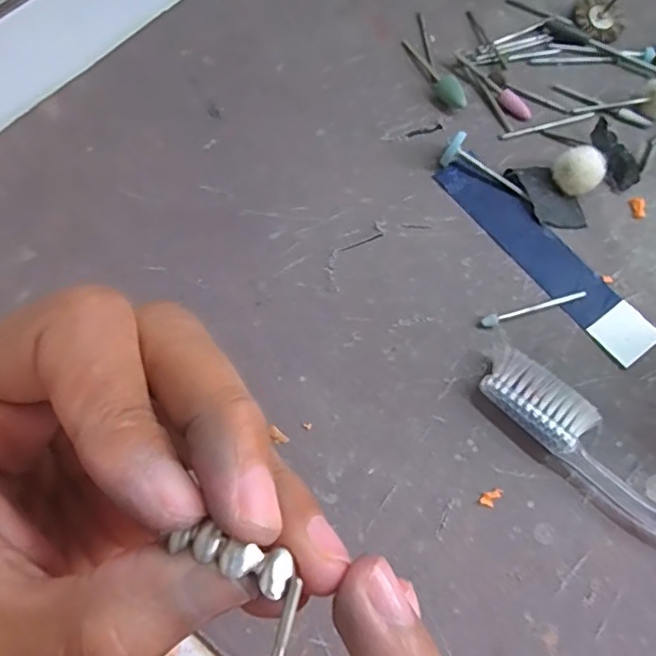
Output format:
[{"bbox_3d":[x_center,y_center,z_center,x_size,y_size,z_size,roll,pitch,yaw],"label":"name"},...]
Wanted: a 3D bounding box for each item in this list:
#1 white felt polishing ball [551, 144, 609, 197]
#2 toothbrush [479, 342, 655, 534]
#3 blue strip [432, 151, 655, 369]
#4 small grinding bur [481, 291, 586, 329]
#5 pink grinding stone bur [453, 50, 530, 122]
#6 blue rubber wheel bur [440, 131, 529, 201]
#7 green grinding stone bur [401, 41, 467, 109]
[{"bbox_3d":[0.099,-0.062,0.232,0.018,0.015,0.014,34,71,11],"label":"white felt polishing ball"},{"bbox_3d":[0.127,0.071,0.183,0.185,0.013,0.019,39,72,13],"label":"toothbrush"},{"bbox_3d":[0.083,-0.029,0.227,0.021,0.004,0.101,-35,73,-15],"label":"blue strip"},{"bbox_3d":[0.076,-0.008,0.217,0.042,0.004,0.004,-18,70,-9],"label":"small grinding bur"},{"bbox_3d":[0.071,-0.105,0.257,0.007,0.005,0.044,-39,74,-16],"label":"pink grinding stone bur"},{"bbox_3d":[0.063,-0.063,0.236,0.037,0.011,0.010,32,70,-4],"label":"blue rubber wheel bur"},{"bbox_3d":[0.046,-0.112,0.256,0.008,0.009,0.045,-22,71,-11],"label":"green grinding stone bur"}]

